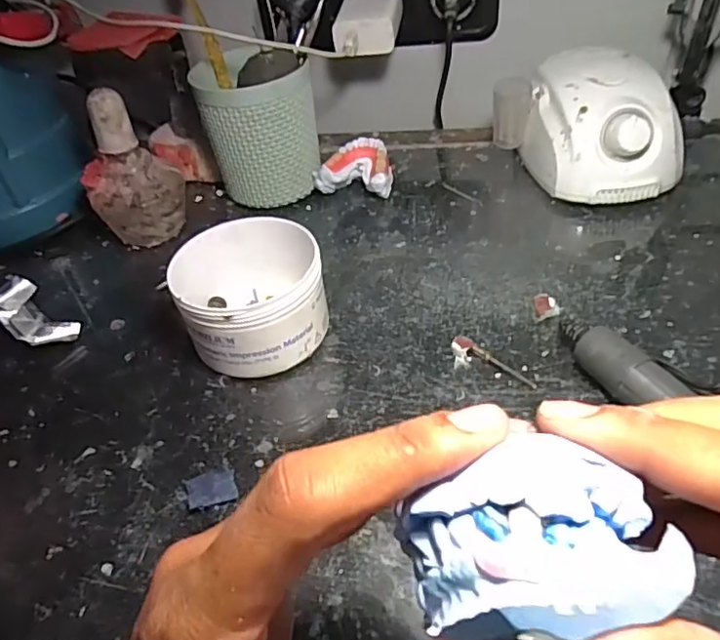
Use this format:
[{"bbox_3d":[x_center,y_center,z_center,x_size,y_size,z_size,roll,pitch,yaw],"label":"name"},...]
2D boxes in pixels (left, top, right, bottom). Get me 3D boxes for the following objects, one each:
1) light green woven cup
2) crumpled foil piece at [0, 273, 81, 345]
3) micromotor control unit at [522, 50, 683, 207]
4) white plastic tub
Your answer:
[{"bbox_3d":[-0.085,-0.162,0.504,0.092,0.118,0.088,-17,43,-10],"label":"light green woven cup"},{"bbox_3d":[-0.231,-0.002,0.416,0.072,0.029,0.032,26,52,32],"label":"crumpled foil piece"},{"bbox_3d":[0.188,-0.156,0.483,0.101,0.081,0.135,-9,42,-1],"label":"micromotor control unit"},{"bbox_3d":[-0.069,-0.015,0.383,0.085,0.061,0.093,-4,42,4],"label":"white plastic tub"}]

